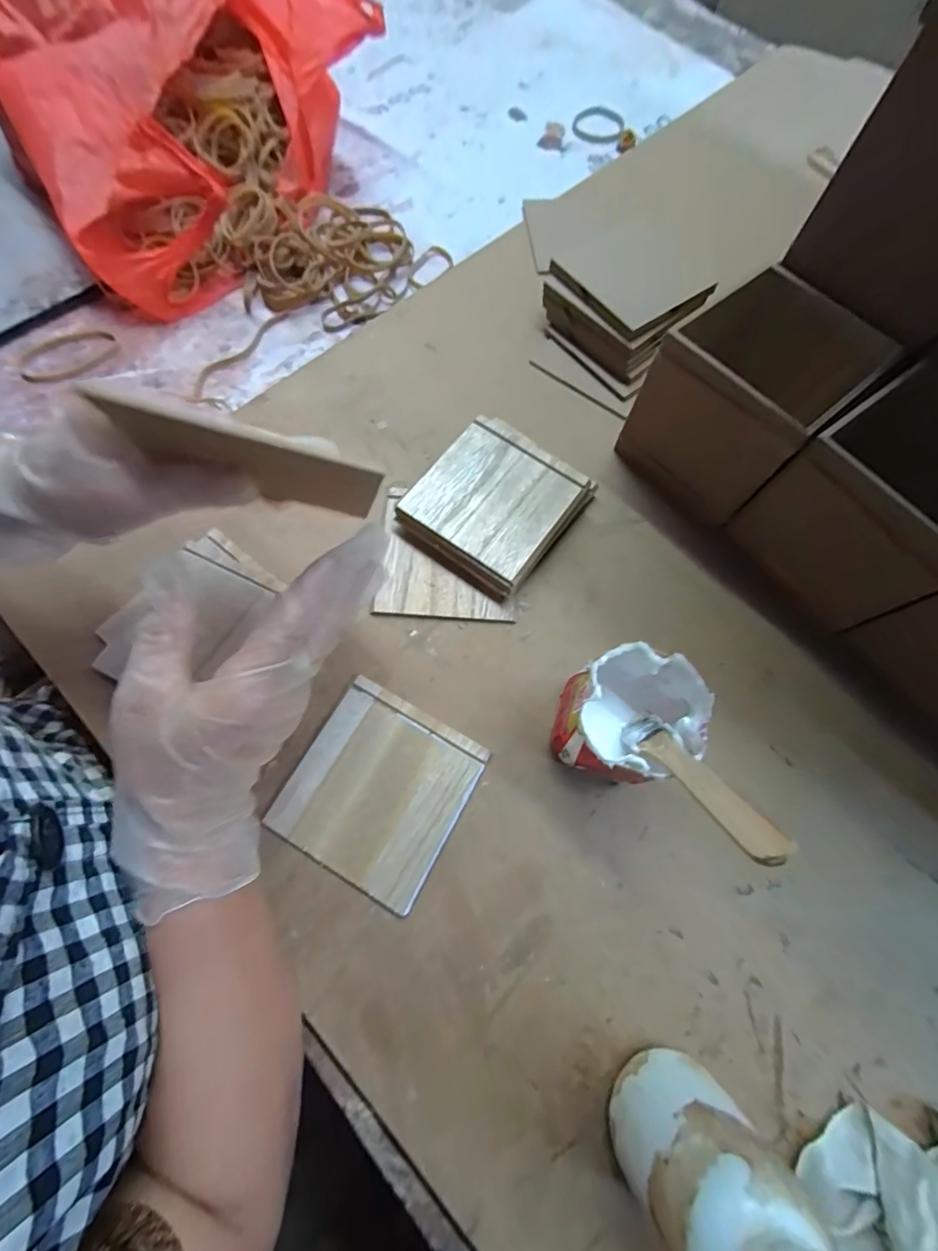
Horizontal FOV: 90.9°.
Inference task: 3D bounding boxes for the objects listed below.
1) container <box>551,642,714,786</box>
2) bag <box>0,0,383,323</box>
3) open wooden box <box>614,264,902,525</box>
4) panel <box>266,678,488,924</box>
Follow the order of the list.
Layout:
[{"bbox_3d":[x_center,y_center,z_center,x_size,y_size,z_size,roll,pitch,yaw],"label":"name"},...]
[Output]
[{"bbox_3d":[0.092,0.057,0.280,0.077,0.079,0.067,-27,73,-9],"label":"container"},{"bbox_3d":[-0.271,-0.491,0.436,0.279,0.135,0.358,34,74,11],"label":"bag"},{"bbox_3d":[0.205,-0.168,0.350,0.118,0.106,0.113,-41,76,-13],"label":"open wooden box"},{"bbox_3d":[-0.057,0.104,0.297,0.106,0.008,0.106,29,73,9],"label":"panel"}]

